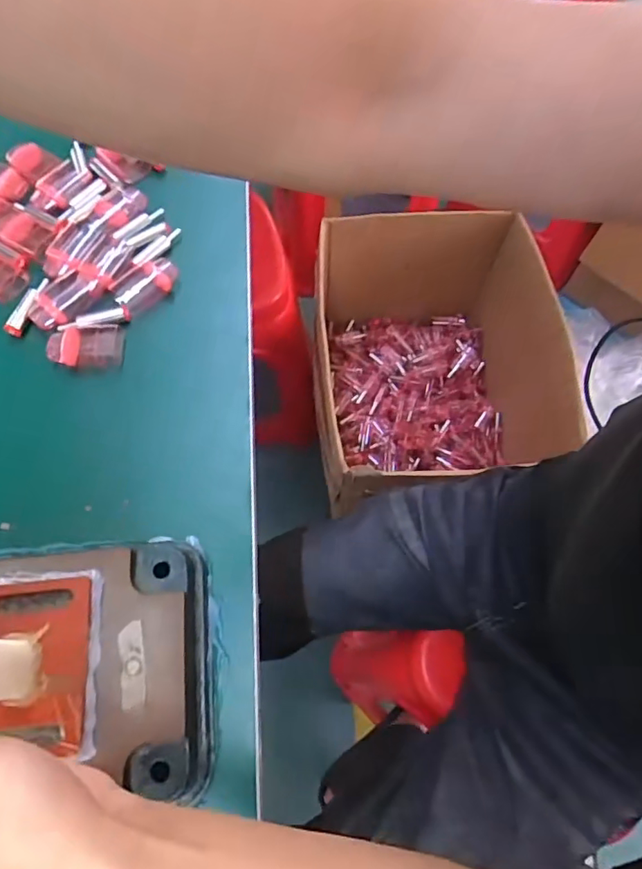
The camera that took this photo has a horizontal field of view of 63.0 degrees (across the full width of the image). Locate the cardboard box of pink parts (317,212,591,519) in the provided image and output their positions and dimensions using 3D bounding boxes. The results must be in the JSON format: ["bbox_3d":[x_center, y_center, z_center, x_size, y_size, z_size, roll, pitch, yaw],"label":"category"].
[{"bbox_3d":[0.175,-0.100,0.975,0.373,0.340,0.489,-5,67,-3],"label":"cardboard box of pink parts"}]

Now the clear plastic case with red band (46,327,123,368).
[{"bbox_3d":[-0.199,-0.074,0.444,0.063,0.008,0.034,0,67,-1],"label":"clear plastic case with red band"}]

